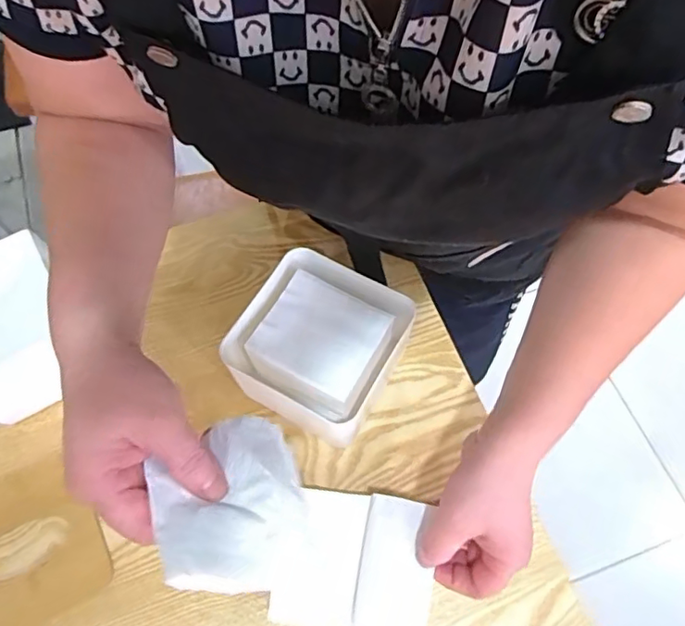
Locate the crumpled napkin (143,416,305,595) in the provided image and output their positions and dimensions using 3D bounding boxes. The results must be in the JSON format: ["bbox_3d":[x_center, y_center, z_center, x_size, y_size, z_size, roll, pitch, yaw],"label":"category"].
[{"bbox_3d":[-0.056,0.094,0.285,0.084,0.018,0.098,-7,44,-35],"label":"crumpled napkin"}]

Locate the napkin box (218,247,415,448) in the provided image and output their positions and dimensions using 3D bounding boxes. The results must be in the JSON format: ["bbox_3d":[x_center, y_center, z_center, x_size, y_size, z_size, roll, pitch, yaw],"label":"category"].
[{"bbox_3d":[-0.017,0.033,0.500,0.128,0.079,0.131,24,67,13],"label":"napkin box"}]

